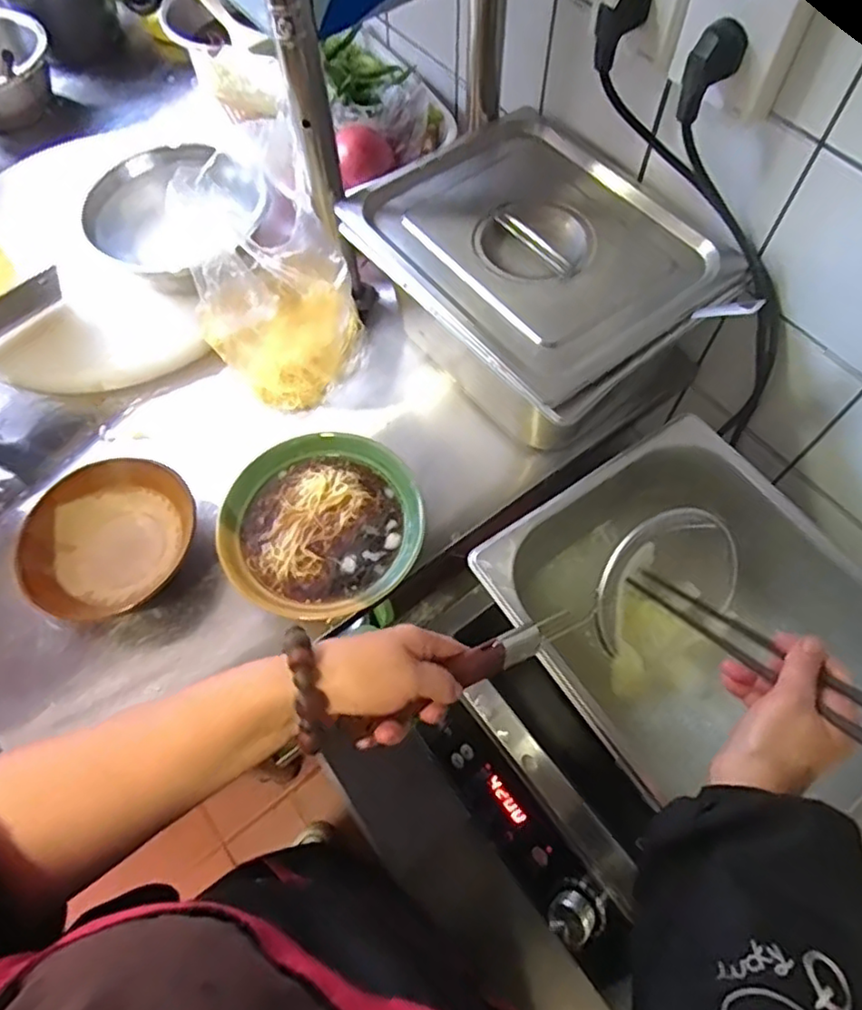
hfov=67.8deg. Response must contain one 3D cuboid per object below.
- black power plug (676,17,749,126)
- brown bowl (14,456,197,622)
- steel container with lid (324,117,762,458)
[{"bbox_3d":[0.215,-0.331,0.495,0.033,0.061,0.029,-41,70,-18],"label":"black power plug"},{"bbox_3d":[-0.310,0.035,0.626,0.141,0.076,0.157,32,68,15],"label":"brown bowl"},{"bbox_3d":[0.106,-0.223,0.658,0.304,0.109,0.367,-30,67,-14],"label":"steel container with lid"}]

